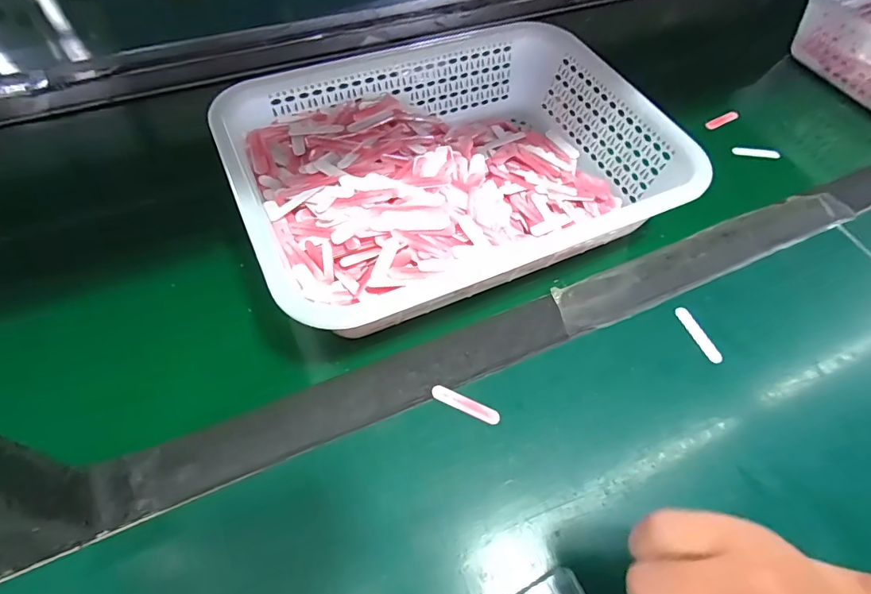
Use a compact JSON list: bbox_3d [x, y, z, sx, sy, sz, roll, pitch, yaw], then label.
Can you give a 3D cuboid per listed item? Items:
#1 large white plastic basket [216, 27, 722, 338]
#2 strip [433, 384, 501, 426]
[{"bbox_3d":[0.013,-0.115,0.416,0.355,0.075,0.255,-19,61,-15],"label":"large white plastic basket"},{"bbox_3d":[0.022,0.077,0.335,0.051,0.004,0.012,22,59,10],"label":"strip"}]

